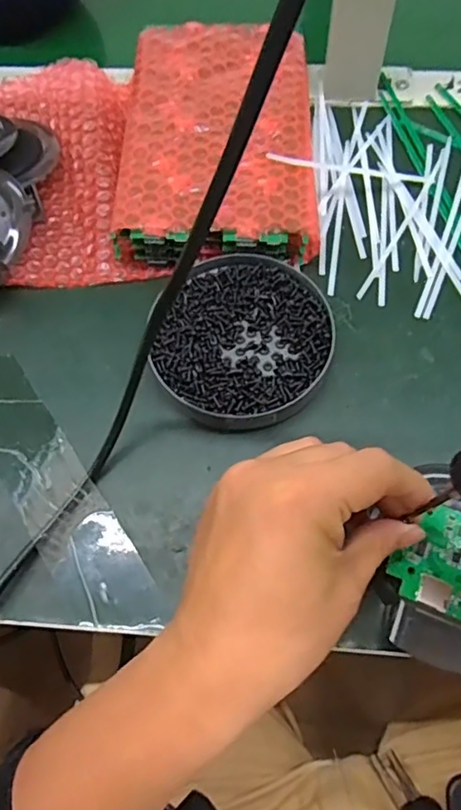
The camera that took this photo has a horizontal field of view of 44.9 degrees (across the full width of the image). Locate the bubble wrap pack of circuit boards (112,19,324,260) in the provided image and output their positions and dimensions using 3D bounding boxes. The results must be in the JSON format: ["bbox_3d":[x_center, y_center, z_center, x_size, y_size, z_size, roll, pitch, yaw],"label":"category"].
[{"bbox_3d":[-0.008,-0.194,0.404,0.132,0.034,0.204,1,67,2],"label":"bubble wrap pack of circuit boards"}]

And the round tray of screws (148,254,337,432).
[{"bbox_3d":[0.006,-0.039,0.349,0.112,0.022,0.110,-1,67,2],"label":"round tray of screws"}]

